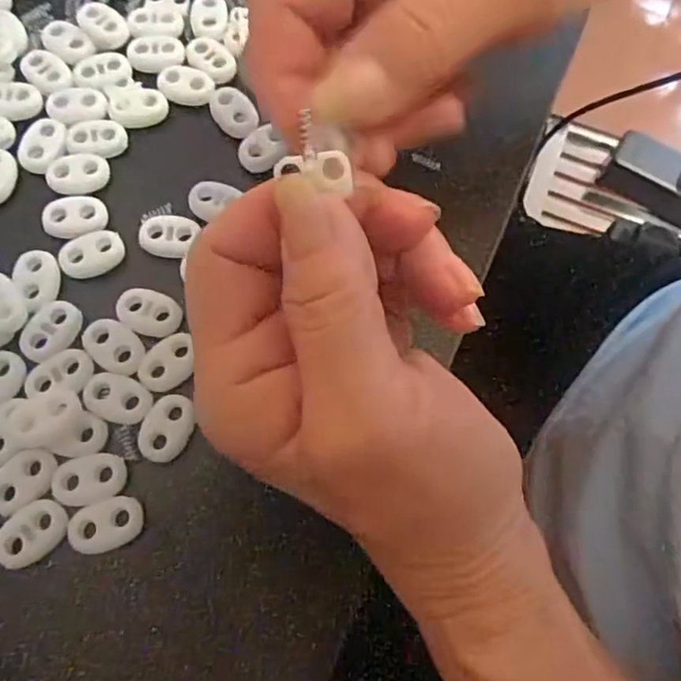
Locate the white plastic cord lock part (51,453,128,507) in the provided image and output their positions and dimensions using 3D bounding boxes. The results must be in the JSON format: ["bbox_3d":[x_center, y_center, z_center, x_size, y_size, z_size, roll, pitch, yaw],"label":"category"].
[{"bbox_3d":[-0.079,0.043,0.197,0.022,0.004,0.015,-12,71,-7],"label":"white plastic cord lock part"}]

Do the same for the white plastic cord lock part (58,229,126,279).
[{"bbox_3d":[-0.089,-0.032,0.222,0.022,0.004,0.016,-17,72,-9],"label":"white plastic cord lock part"}]

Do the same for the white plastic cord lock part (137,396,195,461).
[{"bbox_3d":[-0.057,0.028,0.204,0.016,0.004,0.022,24,71,6],"label":"white plastic cord lock part"}]

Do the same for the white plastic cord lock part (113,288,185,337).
[{"bbox_3d":[-0.066,-0.010,0.215,0.023,0.004,0.015,17,70,4],"label":"white plastic cord lock part"}]

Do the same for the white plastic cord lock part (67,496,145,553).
[{"bbox_3d":[-0.072,0.056,0.192,0.022,0.004,0.014,-22,72,-10],"label":"white plastic cord lock part"}]

